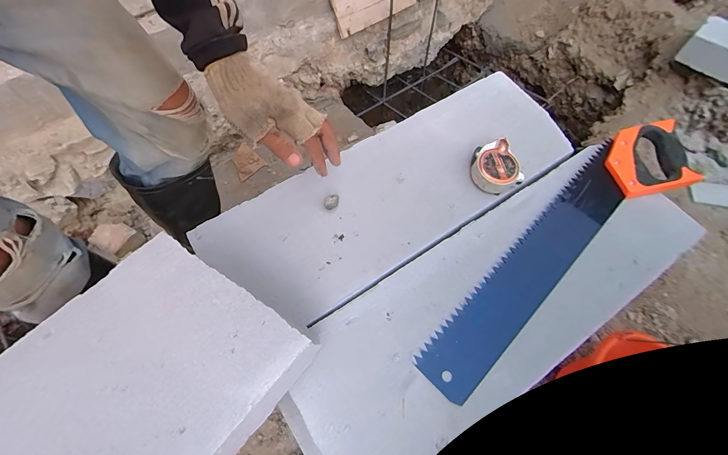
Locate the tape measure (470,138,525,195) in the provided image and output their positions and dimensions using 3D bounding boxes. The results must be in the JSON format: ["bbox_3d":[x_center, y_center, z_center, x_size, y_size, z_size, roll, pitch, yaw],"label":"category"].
[{"bbox_3d":[0.192,-0.088,0.496,0.059,0.038,0.068,-19,61,-11],"label":"tape measure"}]

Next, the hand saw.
[{"bbox_3d":[0.289,0.018,0.461,0.551,0.045,0.118,-38,66,-20],"label":"hand saw"}]

